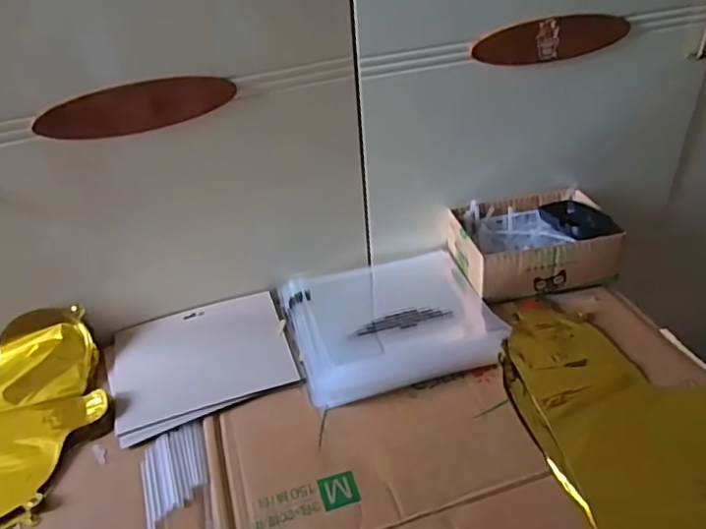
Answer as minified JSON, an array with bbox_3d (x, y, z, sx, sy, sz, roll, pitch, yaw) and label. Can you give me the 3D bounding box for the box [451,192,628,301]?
[{"bbox_3d":[0.225,-0.033,0.746,0.185,0.071,0.144,-9,37,-4],"label":"box"}]

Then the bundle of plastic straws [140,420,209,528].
[{"bbox_3d":[-0.168,0.196,0.556,0.060,0.004,0.100,-16,38,-13],"label":"bundle of plastic straws"}]

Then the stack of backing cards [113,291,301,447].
[{"bbox_3d":[-0.170,0.107,0.667,0.192,0.017,0.167,-16,41,-15],"label":"stack of backing cards"}]

